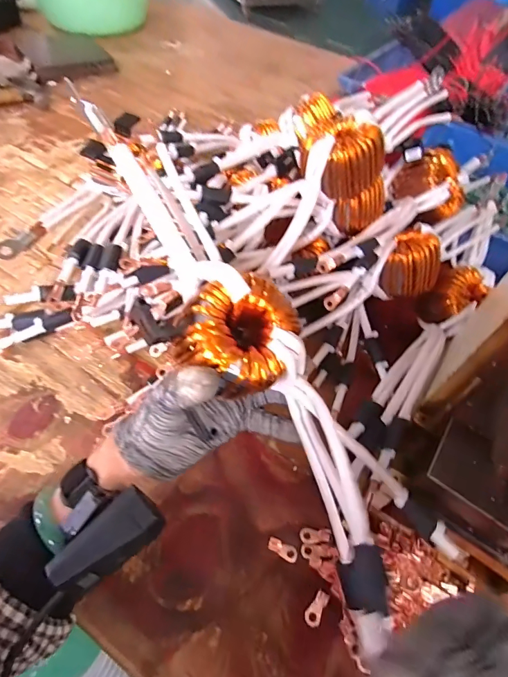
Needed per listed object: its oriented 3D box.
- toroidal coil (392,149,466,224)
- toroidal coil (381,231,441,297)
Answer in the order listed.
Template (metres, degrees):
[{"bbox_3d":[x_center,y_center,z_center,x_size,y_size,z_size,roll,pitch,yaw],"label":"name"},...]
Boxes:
[{"bbox_3d":[0.218,-0.190,0.486,0.076,0.056,0.081,4,53,-5],"label":"toroidal coil"},{"bbox_3d":[0.179,-0.083,0.440,0.056,0.048,0.061,24,54,10],"label":"toroidal coil"}]

